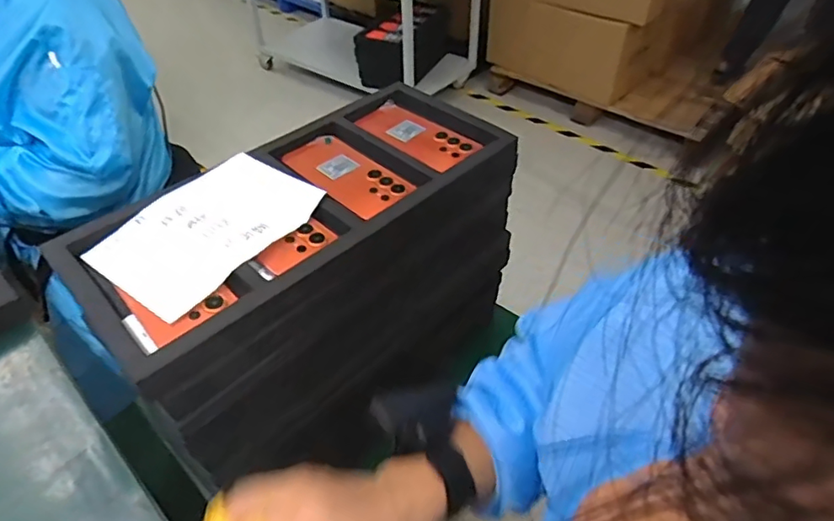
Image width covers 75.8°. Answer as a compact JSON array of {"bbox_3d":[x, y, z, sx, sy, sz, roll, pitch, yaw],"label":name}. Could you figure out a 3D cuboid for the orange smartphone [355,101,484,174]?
[{"bbox_3d":[0.000,-0.158,0.671,0.159,0.010,0.081,34,55,30],"label":"orange smartphone"}]

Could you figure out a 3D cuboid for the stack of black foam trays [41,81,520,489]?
[{"bbox_3d":[-0.106,0.022,0.665,0.263,0.274,0.464,29,53,27],"label":"stack of black foam trays"}]

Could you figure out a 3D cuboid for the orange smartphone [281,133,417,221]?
[{"bbox_3d":[-0.084,-0.101,0.626,0.078,0.010,0.161,-35,54,-28],"label":"orange smartphone"}]

